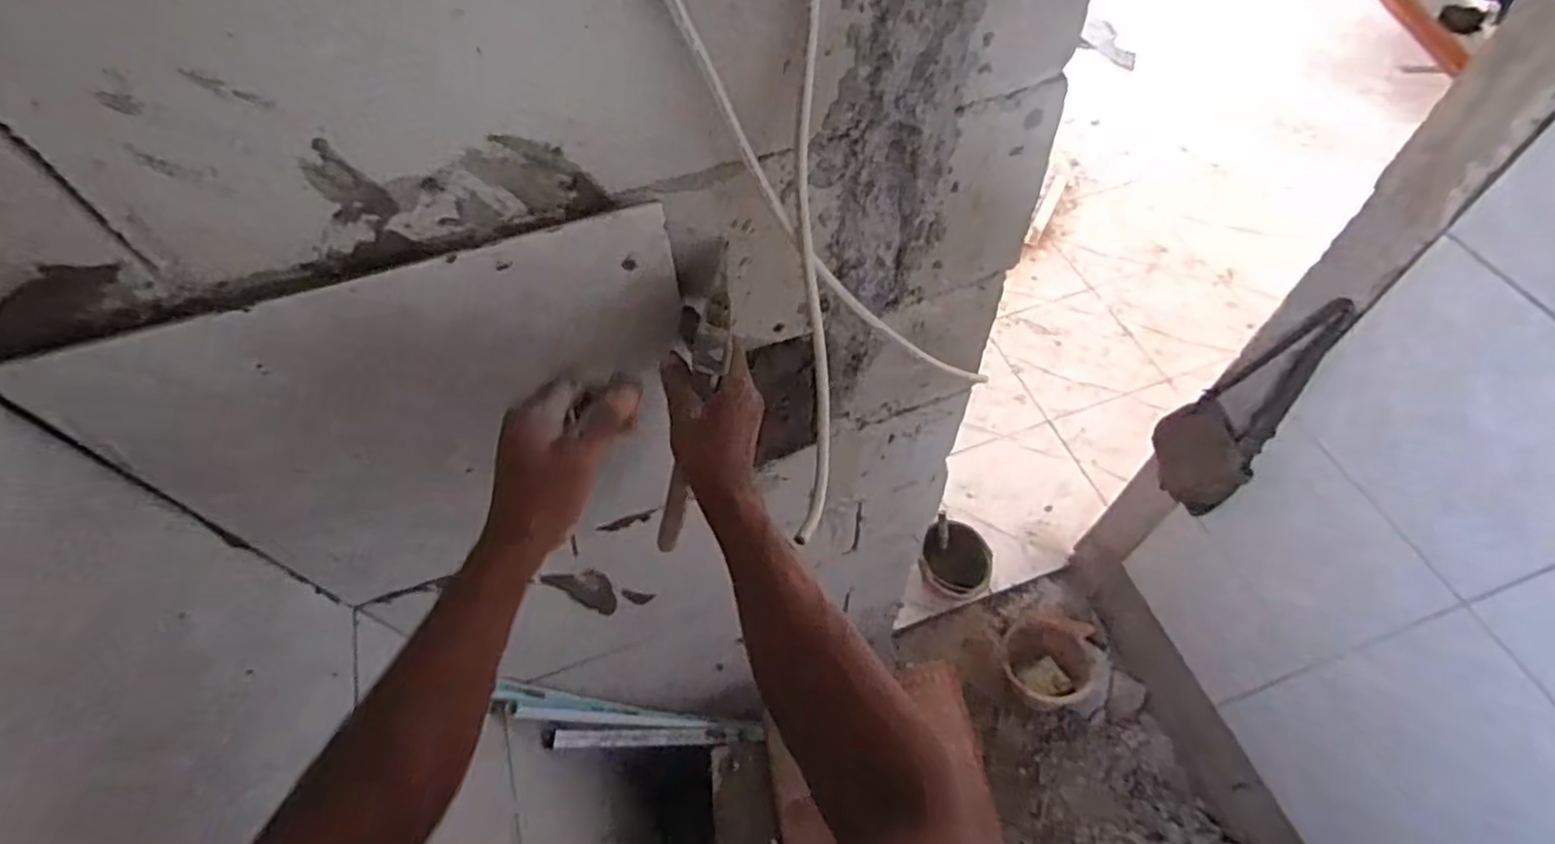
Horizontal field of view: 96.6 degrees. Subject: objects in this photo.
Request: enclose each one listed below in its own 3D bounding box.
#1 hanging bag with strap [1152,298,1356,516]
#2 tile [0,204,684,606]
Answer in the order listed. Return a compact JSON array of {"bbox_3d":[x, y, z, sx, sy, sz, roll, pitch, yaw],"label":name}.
[{"bbox_3d":[0.883,-0.012,1.329,0.055,0.557,0.190,-30,61,-15],"label":"hanging bag with strap"},{"bbox_3d":[-0.256,0.017,0.556,0.388,0.333,0.012,-17,53,-9],"label":"tile"}]

